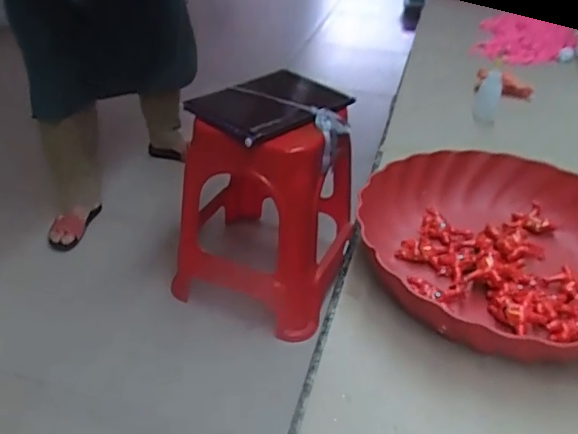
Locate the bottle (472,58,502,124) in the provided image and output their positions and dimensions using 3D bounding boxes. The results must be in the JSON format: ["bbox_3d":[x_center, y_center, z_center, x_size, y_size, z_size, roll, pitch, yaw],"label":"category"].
[{"bbox_3d":[0.248,-0.157,0.693,0.029,0.072,0.033,15,37,15],"label":"bottle"}]

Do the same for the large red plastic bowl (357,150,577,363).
[{"bbox_3d":[0.174,0.027,0.466,0.240,0.052,0.231,-14,40,-23],"label":"large red plastic bowl"}]

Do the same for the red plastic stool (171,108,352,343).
[{"bbox_3d":[-0.070,-0.048,1.406,0.401,0.496,0.350,14,37,14],"label":"red plastic stool"}]

